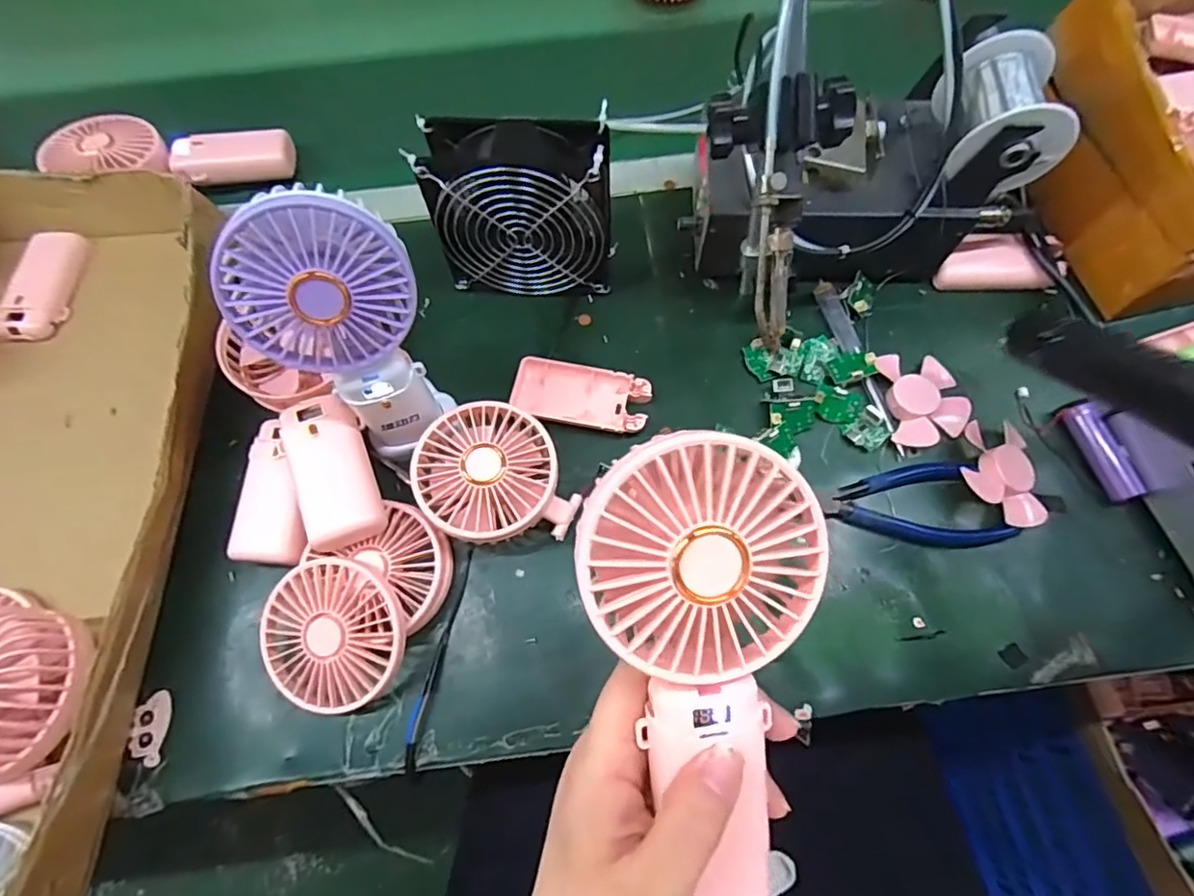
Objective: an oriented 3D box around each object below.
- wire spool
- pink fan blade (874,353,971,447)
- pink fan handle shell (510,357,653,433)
[{"bbox_3d":[0.247,-0.210,0.361,0.060,0.060,0.084,-6,68,-1],"label":"wire spool"},{"bbox_3d":[0.230,-0.035,0.405,0.053,0.013,0.071,-3,68,1],"label":"pink fan blade"},{"bbox_3d":[-0.012,-0.037,0.415,0.097,0.014,0.047,14,69,7],"label":"pink fan handle shell"}]

